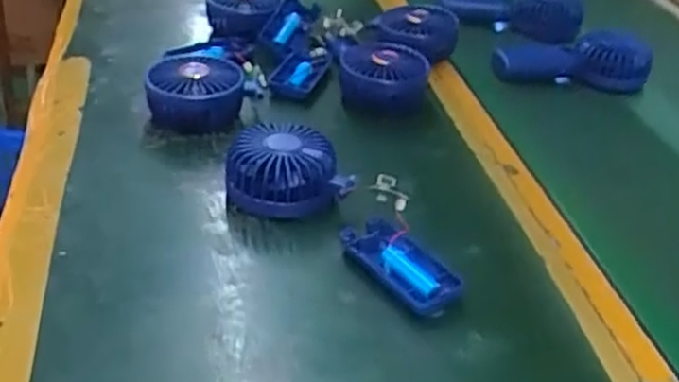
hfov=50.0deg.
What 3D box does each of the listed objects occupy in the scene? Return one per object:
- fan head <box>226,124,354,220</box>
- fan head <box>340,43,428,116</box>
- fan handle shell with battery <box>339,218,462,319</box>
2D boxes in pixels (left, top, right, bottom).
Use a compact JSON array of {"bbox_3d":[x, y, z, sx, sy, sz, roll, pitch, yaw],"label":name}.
[{"bbox_3d":[-0.041,-0.017,0.573,0.093,0.043,0.074,-1,35,-10],"label":"fan head"},{"bbox_3d":[0.041,-0.119,0.727,0.085,0.040,0.098,1,35,-6],"label":"fan head"},{"bbox_3d":[0.041,0.052,0.513,0.042,0.017,0.094,-23,44,-35],"label":"fan handle shell with battery"}]

